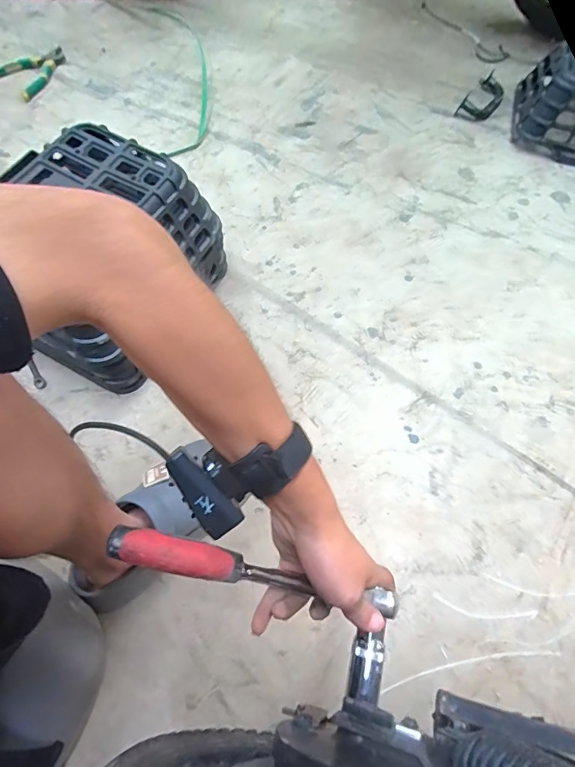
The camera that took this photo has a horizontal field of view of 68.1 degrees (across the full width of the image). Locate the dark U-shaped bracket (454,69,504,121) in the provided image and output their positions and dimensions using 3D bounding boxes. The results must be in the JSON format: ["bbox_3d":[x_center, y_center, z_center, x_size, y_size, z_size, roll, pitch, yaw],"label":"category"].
[{"bbox_3d":[0.458,-0.666,0.991,0.073,0.024,0.168,31,69,13],"label":"dark U-shaped bracket"}]

